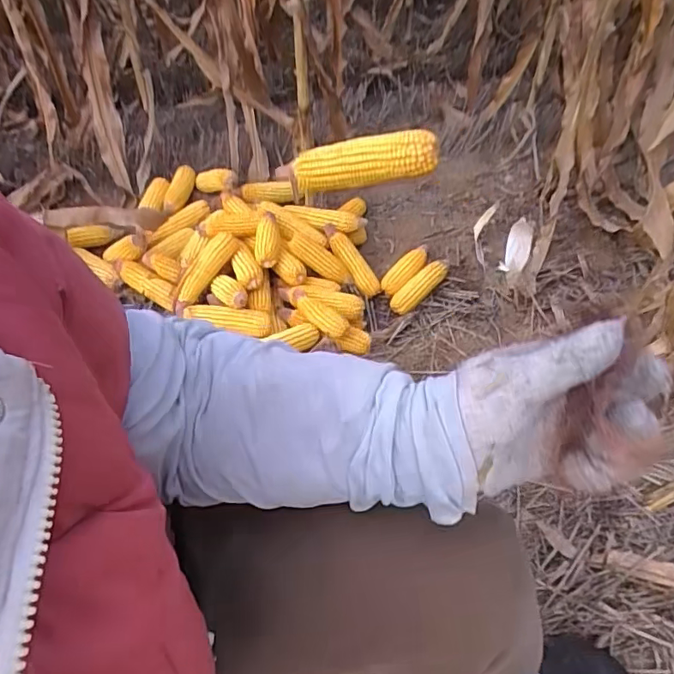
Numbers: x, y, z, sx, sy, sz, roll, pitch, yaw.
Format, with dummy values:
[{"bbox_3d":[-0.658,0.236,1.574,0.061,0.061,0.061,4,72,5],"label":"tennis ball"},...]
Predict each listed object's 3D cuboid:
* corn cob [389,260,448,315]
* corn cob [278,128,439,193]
[{"bbox_3d":[0.194,-0.119,1.240,0.173,0.046,0.043,-42,56,-7],"label":"corn cob"},{"bbox_3d":[0.015,-0.210,0.660,0.213,0.053,0.042,0,42,29],"label":"corn cob"}]

